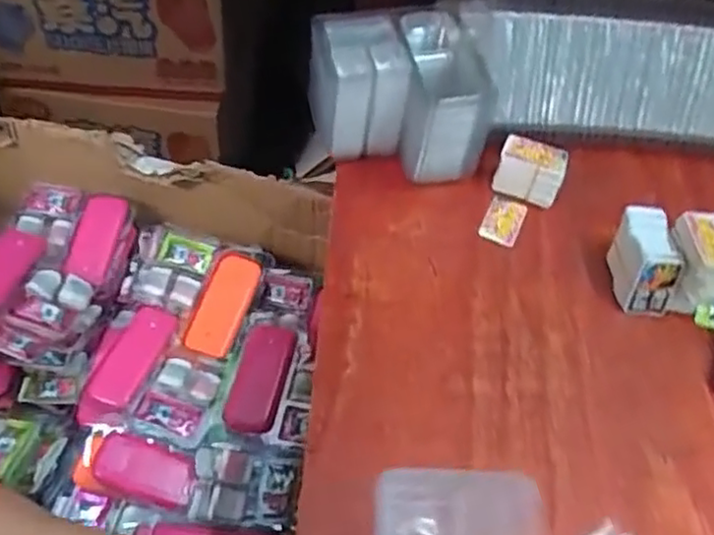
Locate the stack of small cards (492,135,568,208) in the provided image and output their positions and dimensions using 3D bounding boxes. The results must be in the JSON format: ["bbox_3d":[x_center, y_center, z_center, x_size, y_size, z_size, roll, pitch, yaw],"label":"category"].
[{"bbox_3d":[0.149,-0.082,0.594,0.054,0.050,0.032,15,49,7],"label":"stack of small cards"}]

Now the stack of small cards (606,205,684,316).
[{"bbox_3d":[0.223,-0.005,0.530,0.034,0.053,0.063,0,49,-6],"label":"stack of small cards"}]

